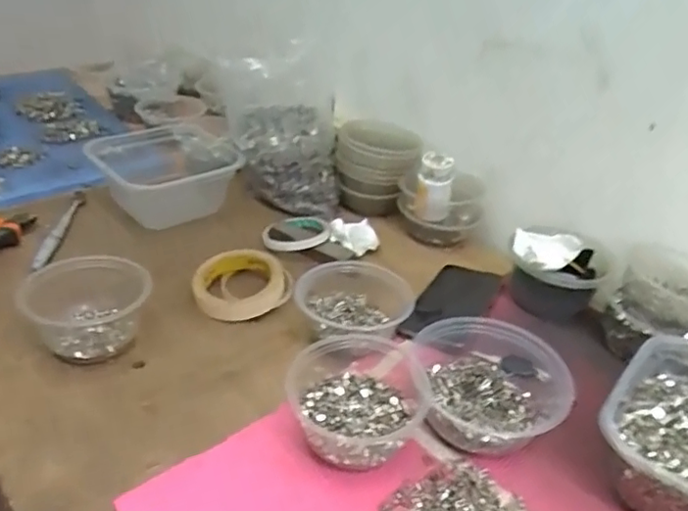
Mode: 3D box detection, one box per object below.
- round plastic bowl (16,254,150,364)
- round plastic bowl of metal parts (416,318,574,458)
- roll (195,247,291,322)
[{"bbox_3d":[-0.250,0.052,0.574,0.119,0.059,0.110,-15,38,-26],"label":"round plastic bowl"},{"bbox_3d":[0.133,0.108,0.522,0.150,0.050,0.136,-20,41,-34],"label":"round plastic bowl of metal parts"},{"bbox_3d":[-0.114,0.035,0.668,0.105,0.039,0.105,1,35,-1],"label":"roll"}]

